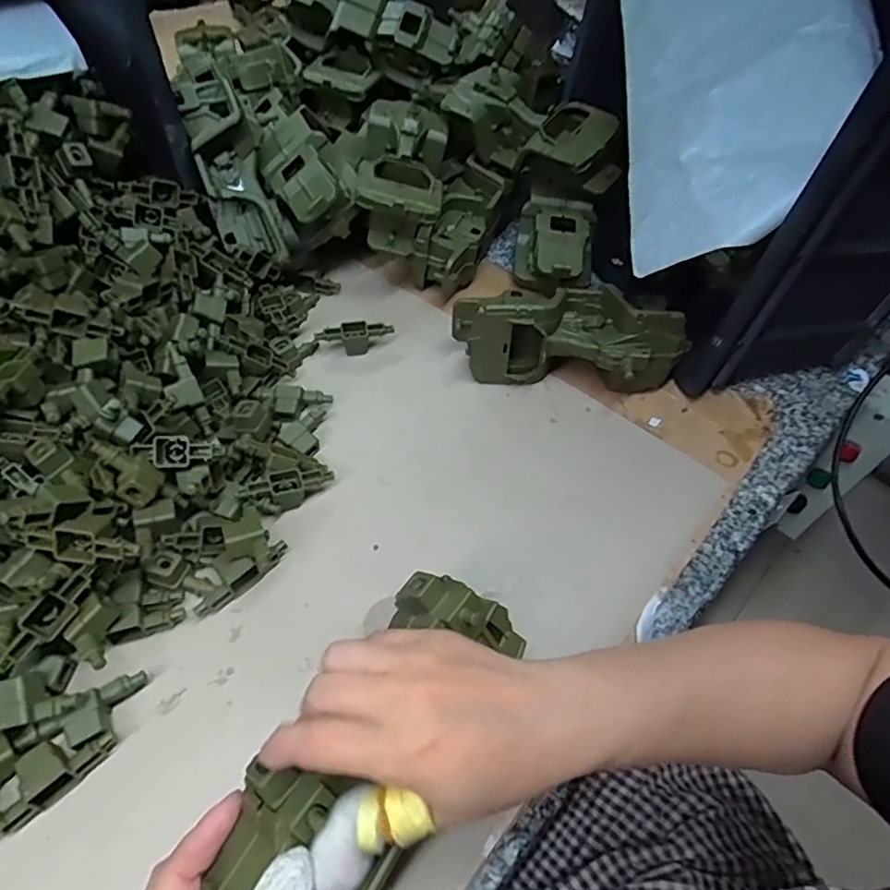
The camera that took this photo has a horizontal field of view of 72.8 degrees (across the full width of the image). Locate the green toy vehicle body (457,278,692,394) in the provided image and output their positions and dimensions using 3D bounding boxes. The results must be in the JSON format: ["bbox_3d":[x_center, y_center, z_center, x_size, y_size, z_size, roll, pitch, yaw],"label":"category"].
[{"bbox_3d":[0.101,-0.088,0.506,0.186,0.086,0.059,9,52,3],"label":"green toy vehicle body"}]

